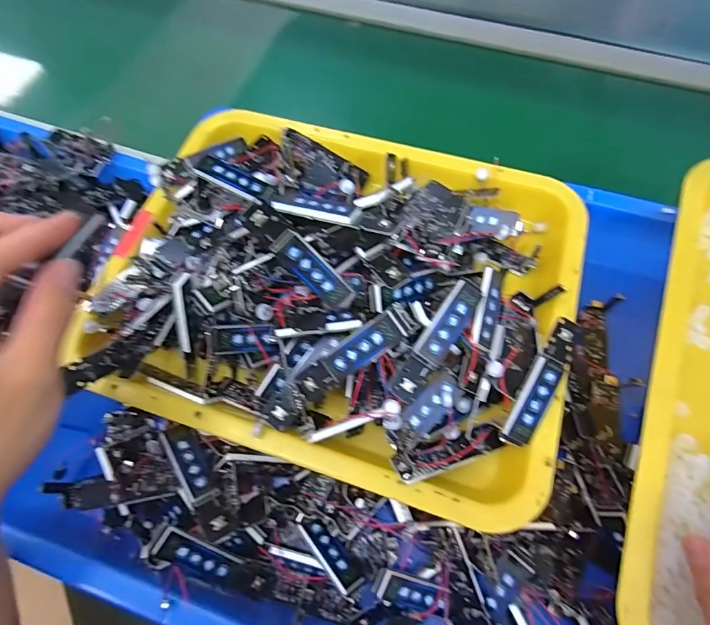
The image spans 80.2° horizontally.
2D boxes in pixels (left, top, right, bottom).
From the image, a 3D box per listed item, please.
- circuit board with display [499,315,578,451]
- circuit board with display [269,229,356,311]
[{"bbox_3d":[0.109,0.041,0.245,0.018,0.011,0.078,27,87,13],"label":"circuit board with display"},{"bbox_3d":[-0.023,-0.023,0.244,0.017,0.004,0.055,-44,108,6],"label":"circuit board with display"}]

